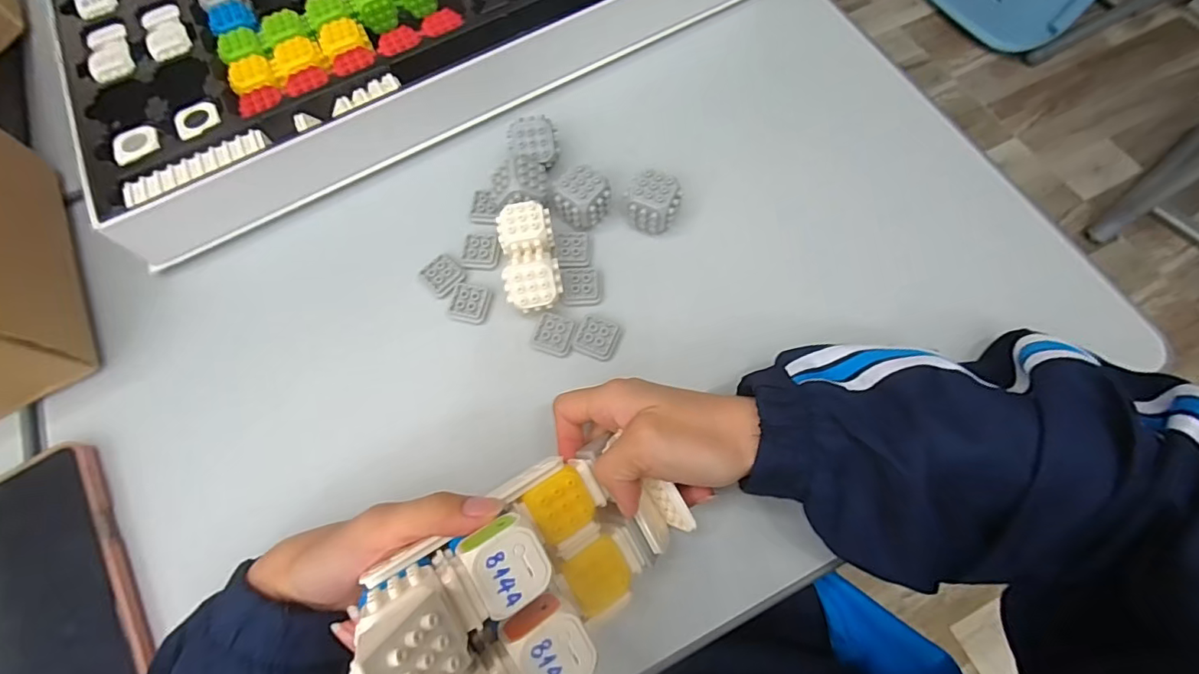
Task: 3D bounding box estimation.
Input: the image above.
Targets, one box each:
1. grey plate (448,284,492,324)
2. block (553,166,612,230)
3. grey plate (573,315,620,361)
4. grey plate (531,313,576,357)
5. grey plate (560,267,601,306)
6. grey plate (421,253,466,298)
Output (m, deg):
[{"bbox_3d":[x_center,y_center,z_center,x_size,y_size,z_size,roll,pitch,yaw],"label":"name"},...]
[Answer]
[{"bbox_3d":[-0.091,-0.023,0.362,0.027,0.006,0.025,13,70,8],"label":"grey plate"},{"bbox_3d":[-0.012,-0.099,0.372,0.034,0.030,0.032,32,74,14],"label":"block"},{"bbox_3d":[-0.002,0.000,0.349,0.027,0.005,0.026,18,71,9],"label":"grey plate"},{"bbox_3d":[-0.031,-0.002,0.351,0.026,0.006,0.026,16,71,9],"label":"grey plate"},{"bbox_3d":[-0.013,-0.036,0.360,0.025,0.006,0.028,-13,69,-2],"label":"grey plate"},{"bbox_3d":[-0.113,-0.045,0.370,0.026,0.005,0.026,-43,73,-13],"label":"grey plate"}]

